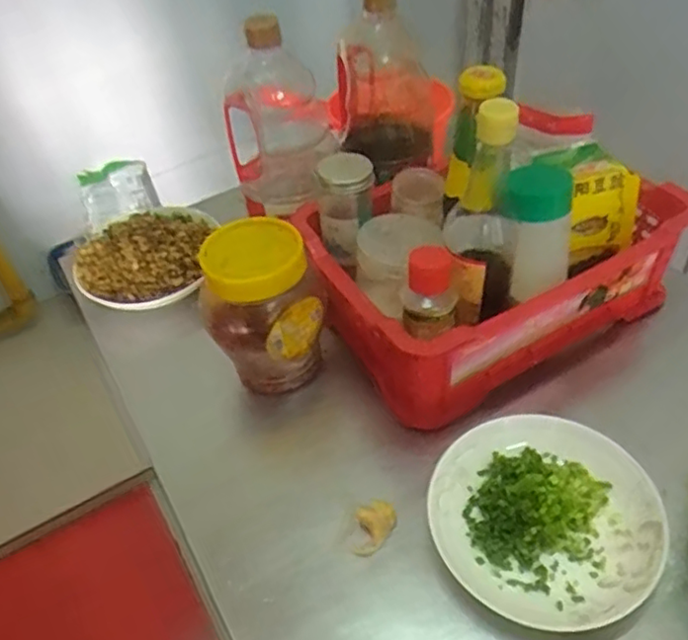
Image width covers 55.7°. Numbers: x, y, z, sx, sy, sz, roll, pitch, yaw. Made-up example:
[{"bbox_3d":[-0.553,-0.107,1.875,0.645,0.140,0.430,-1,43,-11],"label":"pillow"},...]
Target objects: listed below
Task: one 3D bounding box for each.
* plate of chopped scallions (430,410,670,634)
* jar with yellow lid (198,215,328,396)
[{"bbox_3d":[0.164,0.157,0.529,0.170,0.030,0.172,-4,46,4],"label":"plate of chopped scallions"},{"bbox_3d":[-0.075,-0.005,0.635,0.093,0.159,0.096,-4,46,4],"label":"jar with yellow lid"}]

